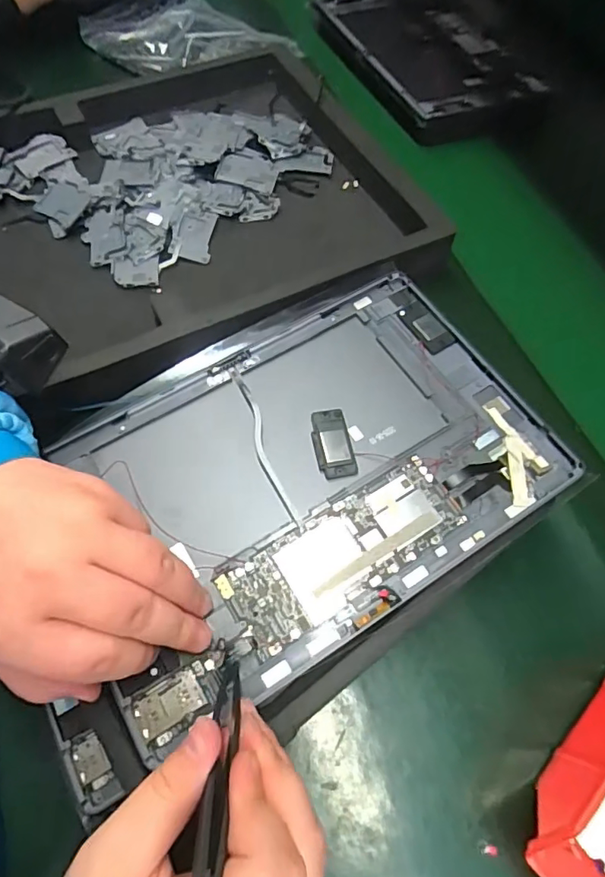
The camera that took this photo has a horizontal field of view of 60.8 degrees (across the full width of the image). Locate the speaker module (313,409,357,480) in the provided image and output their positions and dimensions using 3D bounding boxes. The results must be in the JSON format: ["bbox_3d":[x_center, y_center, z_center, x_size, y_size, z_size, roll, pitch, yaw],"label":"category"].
[{"bbox_3d":[0.017,0.002,0.283,0.020,0.004,0.040,-7,65,-8],"label":"speaker module"}]

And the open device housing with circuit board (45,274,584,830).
[{"bbox_3d":[-0.014,0.028,0.280,0.283,0.026,0.166,-29,69,-14],"label":"open device housing with circuit board"}]

